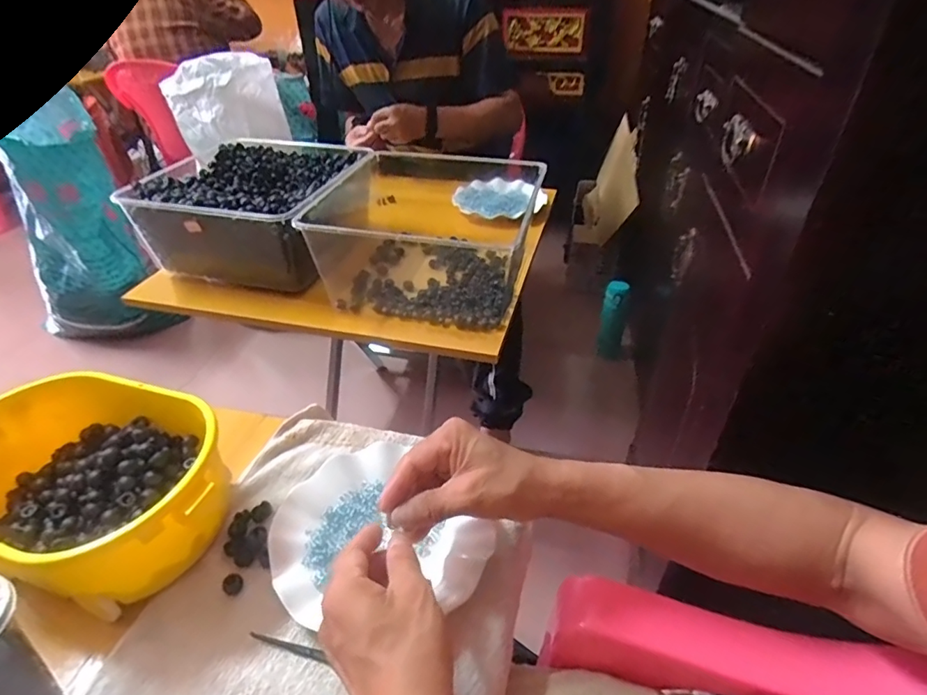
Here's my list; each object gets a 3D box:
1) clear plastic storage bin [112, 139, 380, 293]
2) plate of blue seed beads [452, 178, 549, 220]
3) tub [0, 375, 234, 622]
[{"bbox_3d":[-0.330,-0.225,0.869,0.296,0.143,0.307,10,40,14],"label":"clear plastic storage bin"},{"bbox_3d":[0.067,-0.298,1.018,0.176,0.021,0.166,-1,38,1],"label":"plate of blue seed beads"},{"bbox_3d":[-0.316,0.117,0.440,0.246,0.086,0.161,11,40,16],"label":"tub"}]

